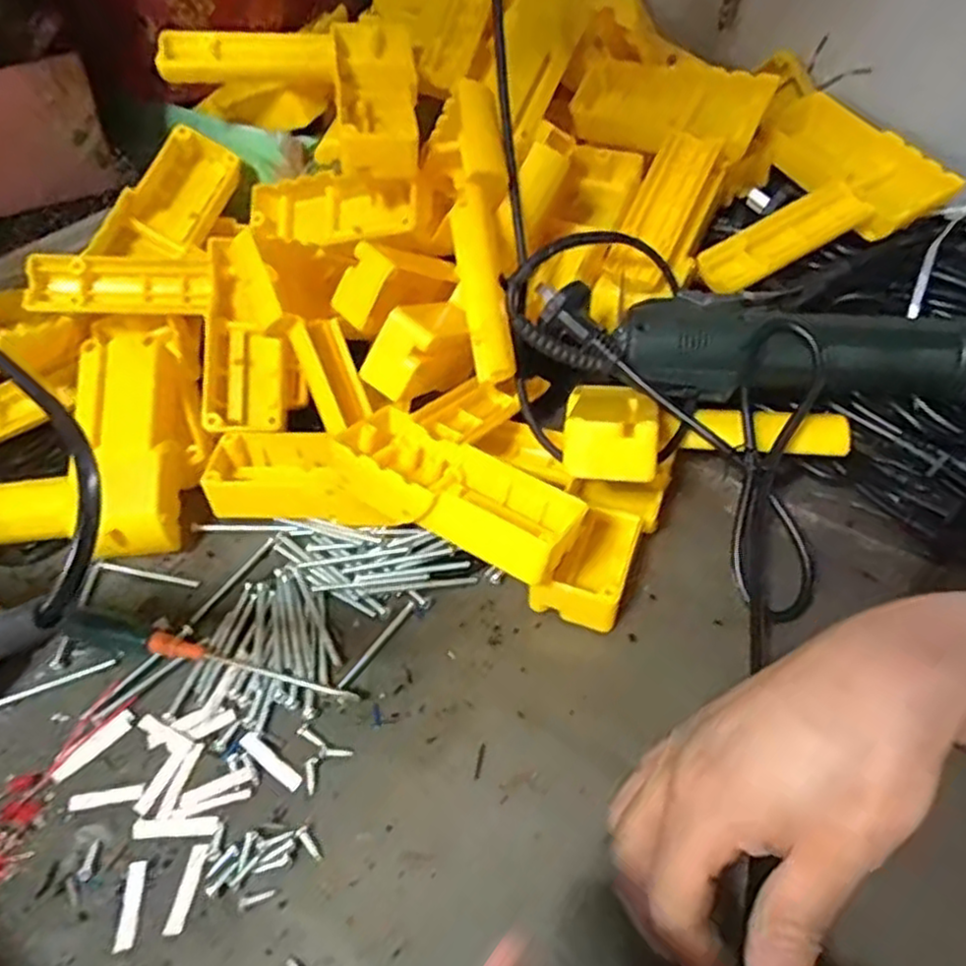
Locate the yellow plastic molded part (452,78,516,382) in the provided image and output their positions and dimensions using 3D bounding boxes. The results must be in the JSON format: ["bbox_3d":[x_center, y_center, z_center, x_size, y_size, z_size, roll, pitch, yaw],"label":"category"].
[{"bbox_3d":[0.000,-0.128,0.378,0.028,0.144,0.030,-4,10,-2],"label":"yellow plastic molded part"}]

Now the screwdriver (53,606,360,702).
[{"bbox_3d":[-0.127,0.077,0.328,0.144,0.013,0.013,10,49,10],"label":"screwdriver"}]

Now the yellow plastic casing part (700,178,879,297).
[{"bbox_3d":[0.171,-0.139,0.412,0.099,0.017,0.030,-28,51,0],"label":"yellow plastic casing part"}]

